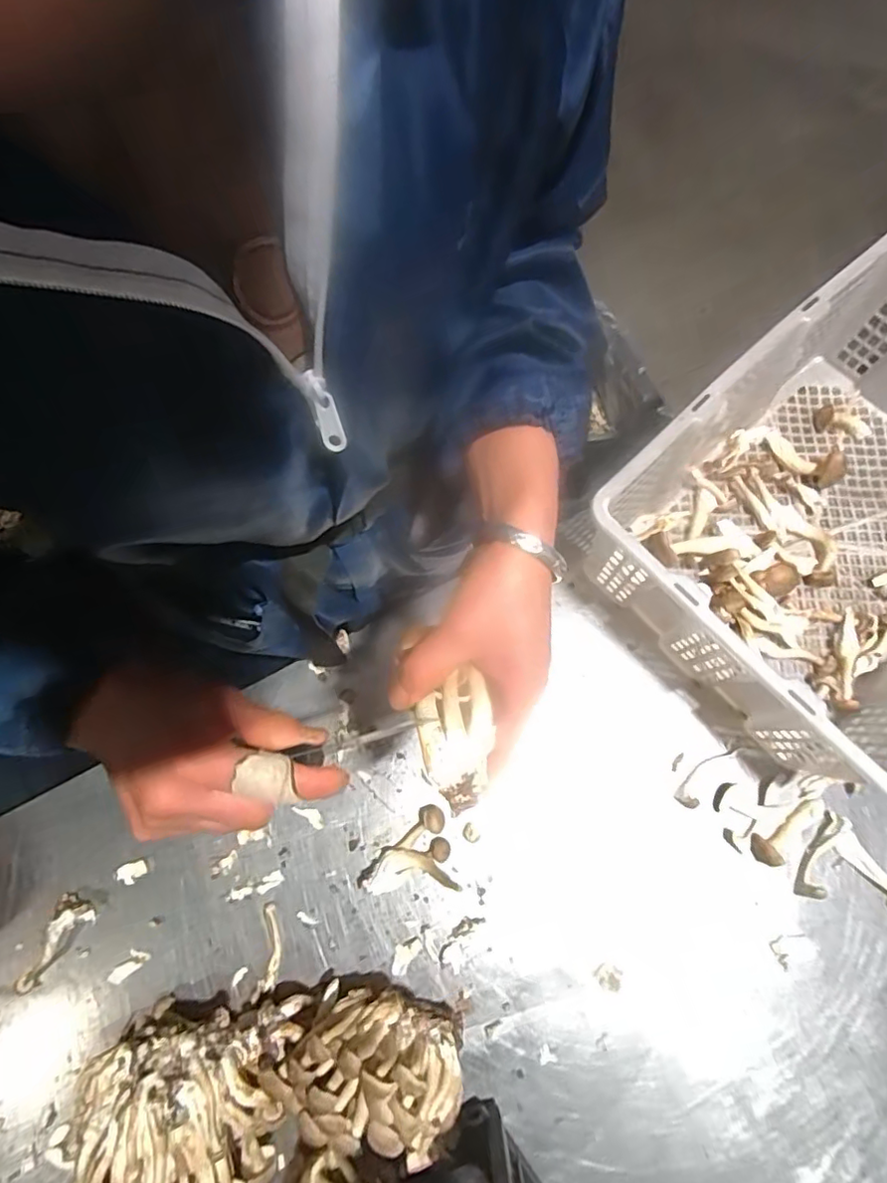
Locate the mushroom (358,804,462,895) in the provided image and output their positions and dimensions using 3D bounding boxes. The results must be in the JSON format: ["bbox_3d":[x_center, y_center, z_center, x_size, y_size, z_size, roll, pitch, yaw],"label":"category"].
[{"bbox_3d":[-0.039,0.257,0.559,0.090,0.024,0.073,-14,76,-3],"label":"mushroom"}]

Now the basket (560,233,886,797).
[{"bbox_3d":[0.418,-0.079,0.570,0.477,0.152,0.364,-41,76,-11],"label":"basket"}]

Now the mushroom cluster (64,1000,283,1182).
[{"bbox_3d":[-0.220,0.431,0.468,0.168,0.109,0.149,-22,73,-6],"label":"mushroom cluster"}]

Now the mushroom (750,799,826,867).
[{"bbox_3d":[0.339,0.235,0.563,0.087,0.020,0.030,-28,77,-7],"label":"mushroom"}]

